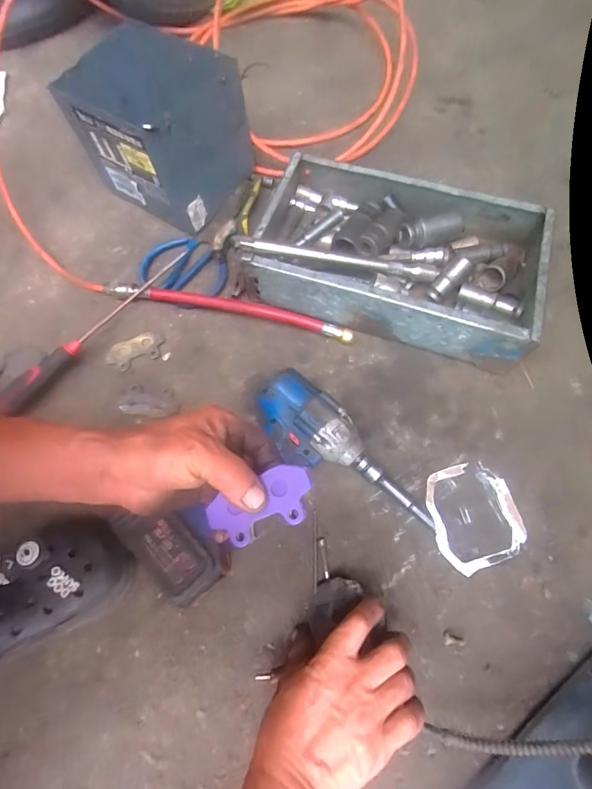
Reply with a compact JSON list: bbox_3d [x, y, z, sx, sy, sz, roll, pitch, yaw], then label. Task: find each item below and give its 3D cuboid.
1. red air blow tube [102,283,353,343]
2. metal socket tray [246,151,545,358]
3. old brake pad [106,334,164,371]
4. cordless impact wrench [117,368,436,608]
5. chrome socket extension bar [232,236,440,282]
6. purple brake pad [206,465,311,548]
[{"bbox_3d":[-0.095,-0.109,0.528,0.331,0.030,0.023,14,69,8],"label":"red air blow tube"},{"bbox_3d":[0.124,-0.172,0.514,0.327,0.086,0.198,16,70,9],"label":"metal socket tray"},{"bbox_3d":[-0.203,-0.055,0.521,0.074,0.005,0.040,-22,69,-6],"label":"old brake pad"},{"bbox_3d":[-0.021,0.118,0.411,0.236,0.079,0.206,-38,71,-12],"label":"cordless impact wrench"},{"bbox_3d":[0.054,-0.162,0.492,0.253,0.013,0.020,5,68,-12],"label":"chrome socket extension bar"},{"bbox_3d":[-0.024,0.077,0.282,0.075,0.005,0.037,-27,69,0],"label":"purple brake pad"}]

